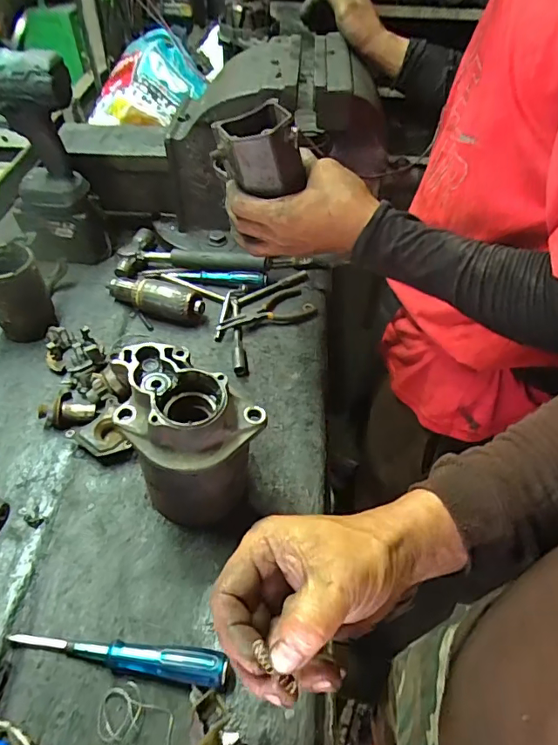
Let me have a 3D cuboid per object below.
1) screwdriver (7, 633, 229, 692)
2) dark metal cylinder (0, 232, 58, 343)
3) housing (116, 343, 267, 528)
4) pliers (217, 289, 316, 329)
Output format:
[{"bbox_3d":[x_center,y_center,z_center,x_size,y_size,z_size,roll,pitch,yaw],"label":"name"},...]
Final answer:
[{"bbox_3d":[-0.138,0.246,0.432,0.191,0.022,0.027,9,49,6],"label":"screwdriver"},{"bbox_3d":[-0.349,-0.107,0.654,0.079,0.119,0.080,-18,52,-17],"label":"dark metal cylinder"},{"bbox_3d":[-0.098,0.072,0.491,0.139,0.161,0.104,26,53,20],"label":"housing"},{"bbox_3d":[-0.019,-0.085,0.714,0.144,0.023,0.062,-22,53,-20],"label":"pliers"}]

